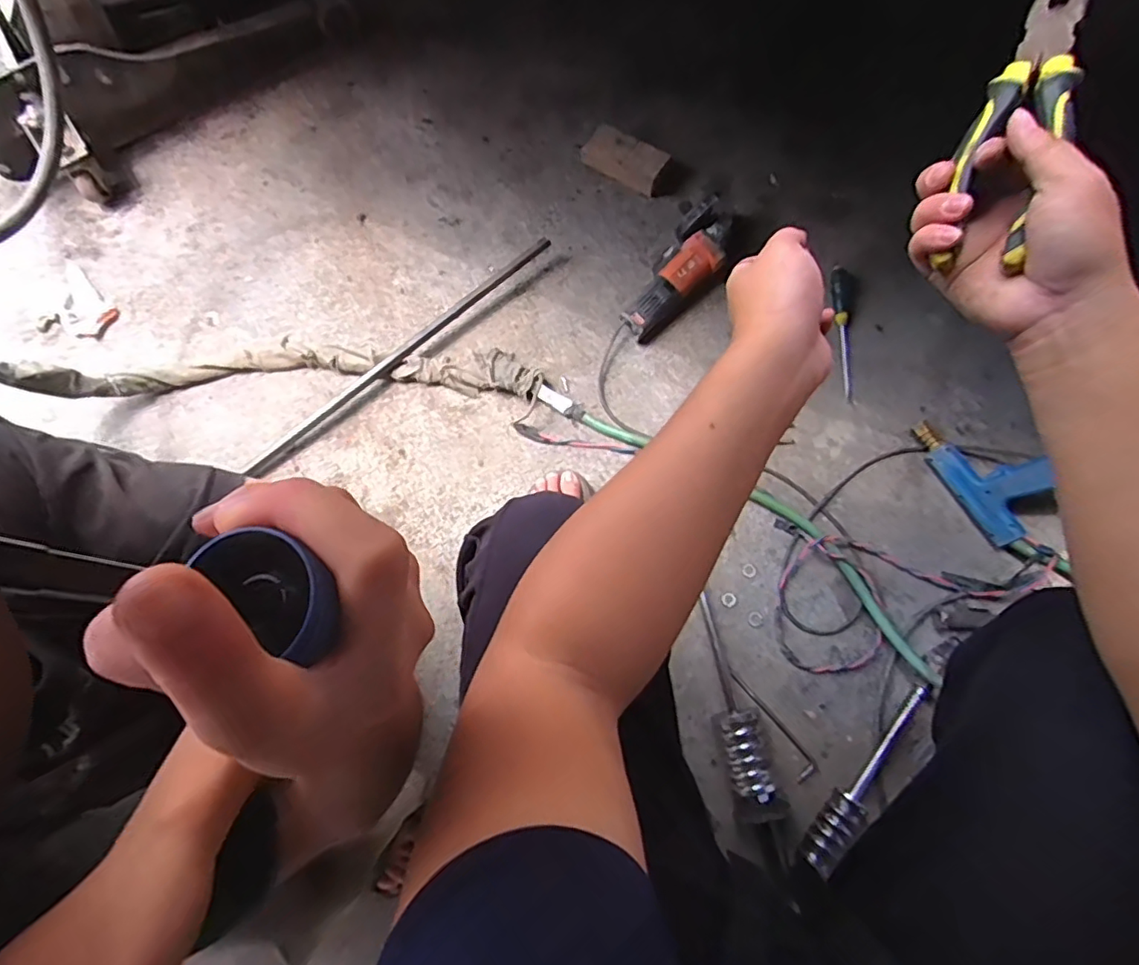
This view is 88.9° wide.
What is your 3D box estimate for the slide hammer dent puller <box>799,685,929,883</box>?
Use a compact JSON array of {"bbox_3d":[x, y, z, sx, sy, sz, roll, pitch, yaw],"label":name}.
[{"bbox_3d":[0.409,0.400,0.793,0.043,0.037,0.294,41,80,12],"label":"slide hammer dent puller"}]

